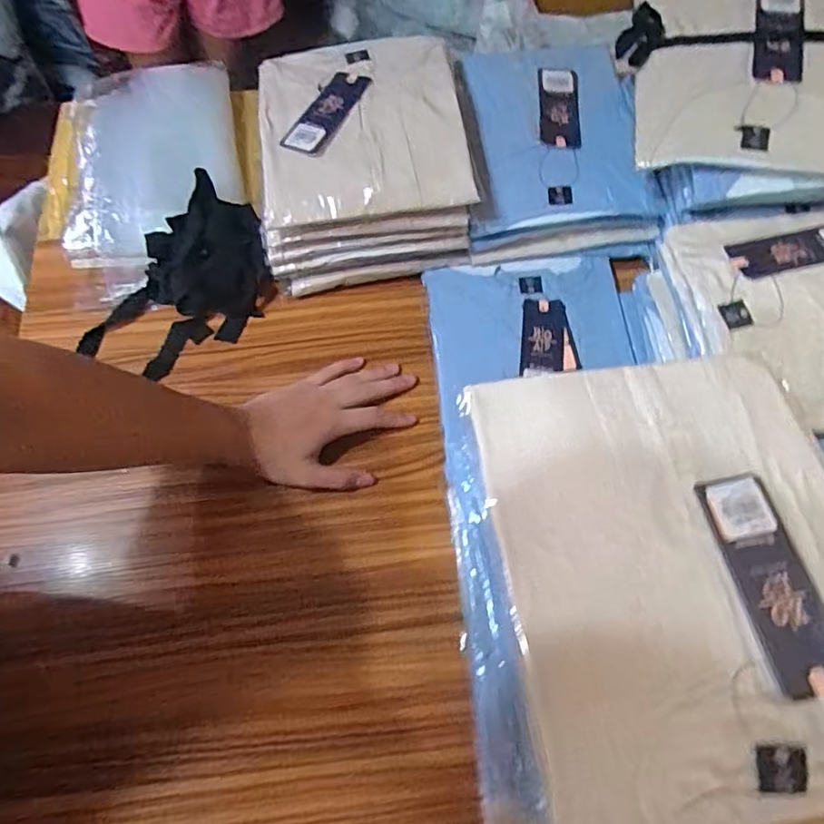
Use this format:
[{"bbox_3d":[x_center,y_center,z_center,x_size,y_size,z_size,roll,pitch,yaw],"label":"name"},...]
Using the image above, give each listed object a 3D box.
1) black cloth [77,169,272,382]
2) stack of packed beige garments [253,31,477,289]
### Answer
[{"bbox_3d":[-0.248,-0.140,0.640,0.149,0.057,0.212,38,71,15],"label":"black cloth"},{"bbox_3d":[-0.061,-0.283,0.662,0.220,0.132,0.253,-9,67,-4],"label":"stack of packed beige garments"}]

